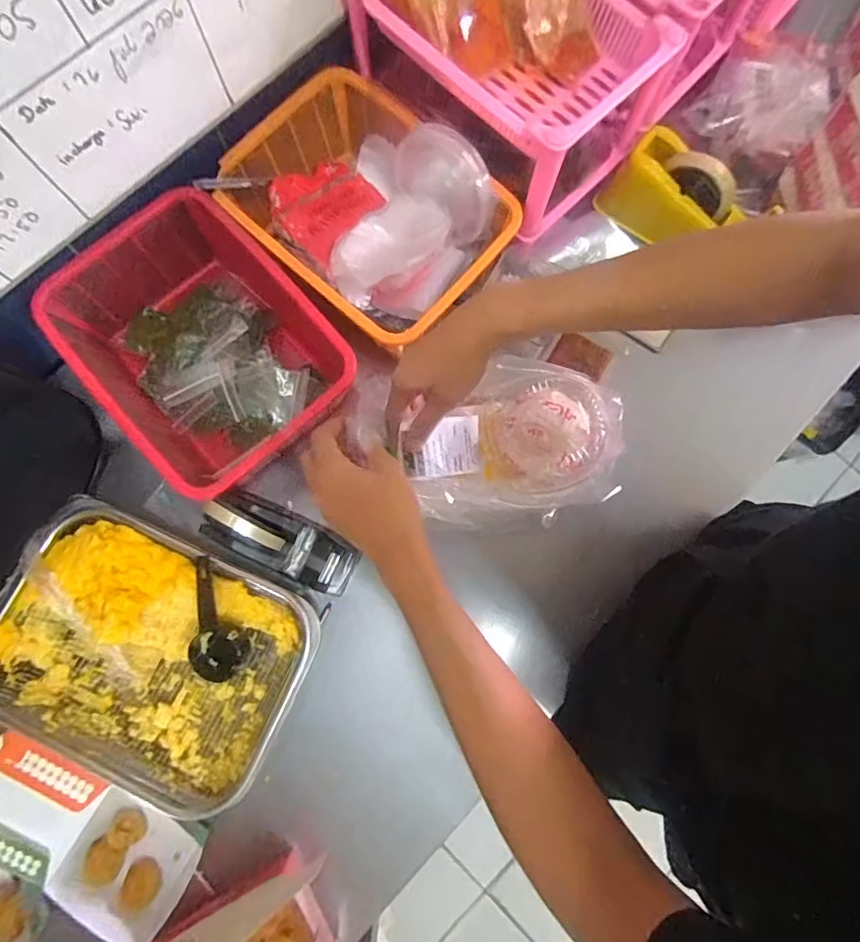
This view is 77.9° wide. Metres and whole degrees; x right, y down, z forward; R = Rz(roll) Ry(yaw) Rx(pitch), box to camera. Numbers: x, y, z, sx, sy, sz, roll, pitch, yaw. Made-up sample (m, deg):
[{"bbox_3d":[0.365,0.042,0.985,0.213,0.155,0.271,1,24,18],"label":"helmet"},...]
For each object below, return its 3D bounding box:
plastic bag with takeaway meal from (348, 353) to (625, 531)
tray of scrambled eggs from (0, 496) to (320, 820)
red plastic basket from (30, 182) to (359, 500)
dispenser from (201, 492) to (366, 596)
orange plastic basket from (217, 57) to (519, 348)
[{"bbox_3d":[0.054,-0.032,0.520,0.249,0.088,0.170,3,79,0],"label":"plastic bag with takeaway meal"},{"bbox_3d":[-0.279,0.178,0.528,0.296,0.081,0.216,23,79,3],"label":"tray of scrambled eggs"},{"bbox_3d":[-0.245,-0.137,0.592,0.222,0.106,0.283,-42,82,-8],"label":"red plastic basket"},{"bbox_3d":[-0.152,0.074,0.555,0.150,0.102,0.062,27,79,4],"label":"dispenser"},{"bbox_3d":[-0.078,-0.292,0.607,0.293,0.107,0.216,40,81,7],"label":"orange plastic basket"}]

